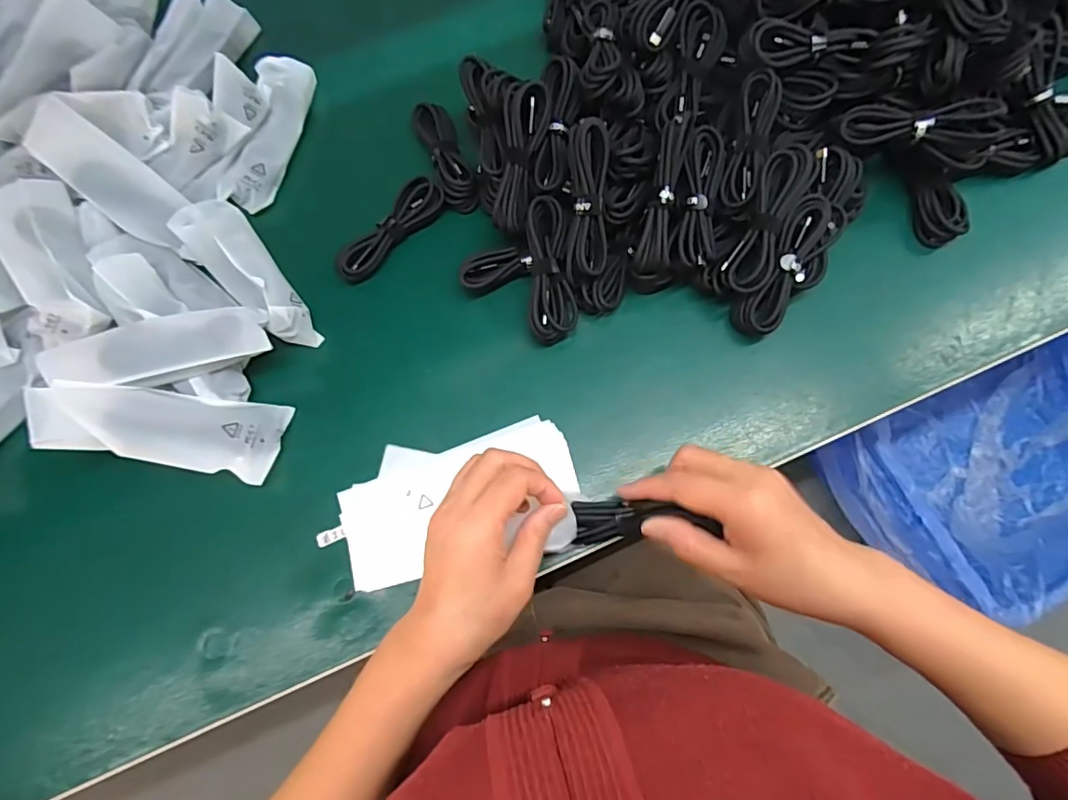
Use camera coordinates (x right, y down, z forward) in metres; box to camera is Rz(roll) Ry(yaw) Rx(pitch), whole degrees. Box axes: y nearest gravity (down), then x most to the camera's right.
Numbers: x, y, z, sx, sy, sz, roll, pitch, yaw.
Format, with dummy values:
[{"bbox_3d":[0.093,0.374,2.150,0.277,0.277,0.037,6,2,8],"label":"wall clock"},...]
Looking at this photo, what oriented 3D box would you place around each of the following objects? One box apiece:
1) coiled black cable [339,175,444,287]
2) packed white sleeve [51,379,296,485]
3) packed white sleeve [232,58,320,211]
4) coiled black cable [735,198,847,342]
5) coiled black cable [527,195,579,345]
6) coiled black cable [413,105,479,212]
[{"bbox_3d":[-0.119,-0.141,0.432,0.029,0.013,0.107,39,79,12],"label":"coiled black cable"},{"bbox_3d":[-0.256,0.018,0.371,0.139,0.022,0.055,14,79,-16],"label":"packed white sleeve"},{"bbox_3d":[-0.230,-0.237,0.458,0.042,0.027,0.146,4,74,3],"label":"packed white sleeve"},{"bbox_3d":[0.195,-0.100,0.398,0.046,0.033,0.112,33,95,5],"label":"coiled black cable"},{"bbox_3d":[0.013,-0.101,0.404,0.036,0.022,0.109,-4,80,-2],"label":"coiled black cable"},{"bbox_3d":[-0.077,-0.214,0.452,0.031,0.019,0.109,-20,74,-3],"label":"coiled black cable"}]

